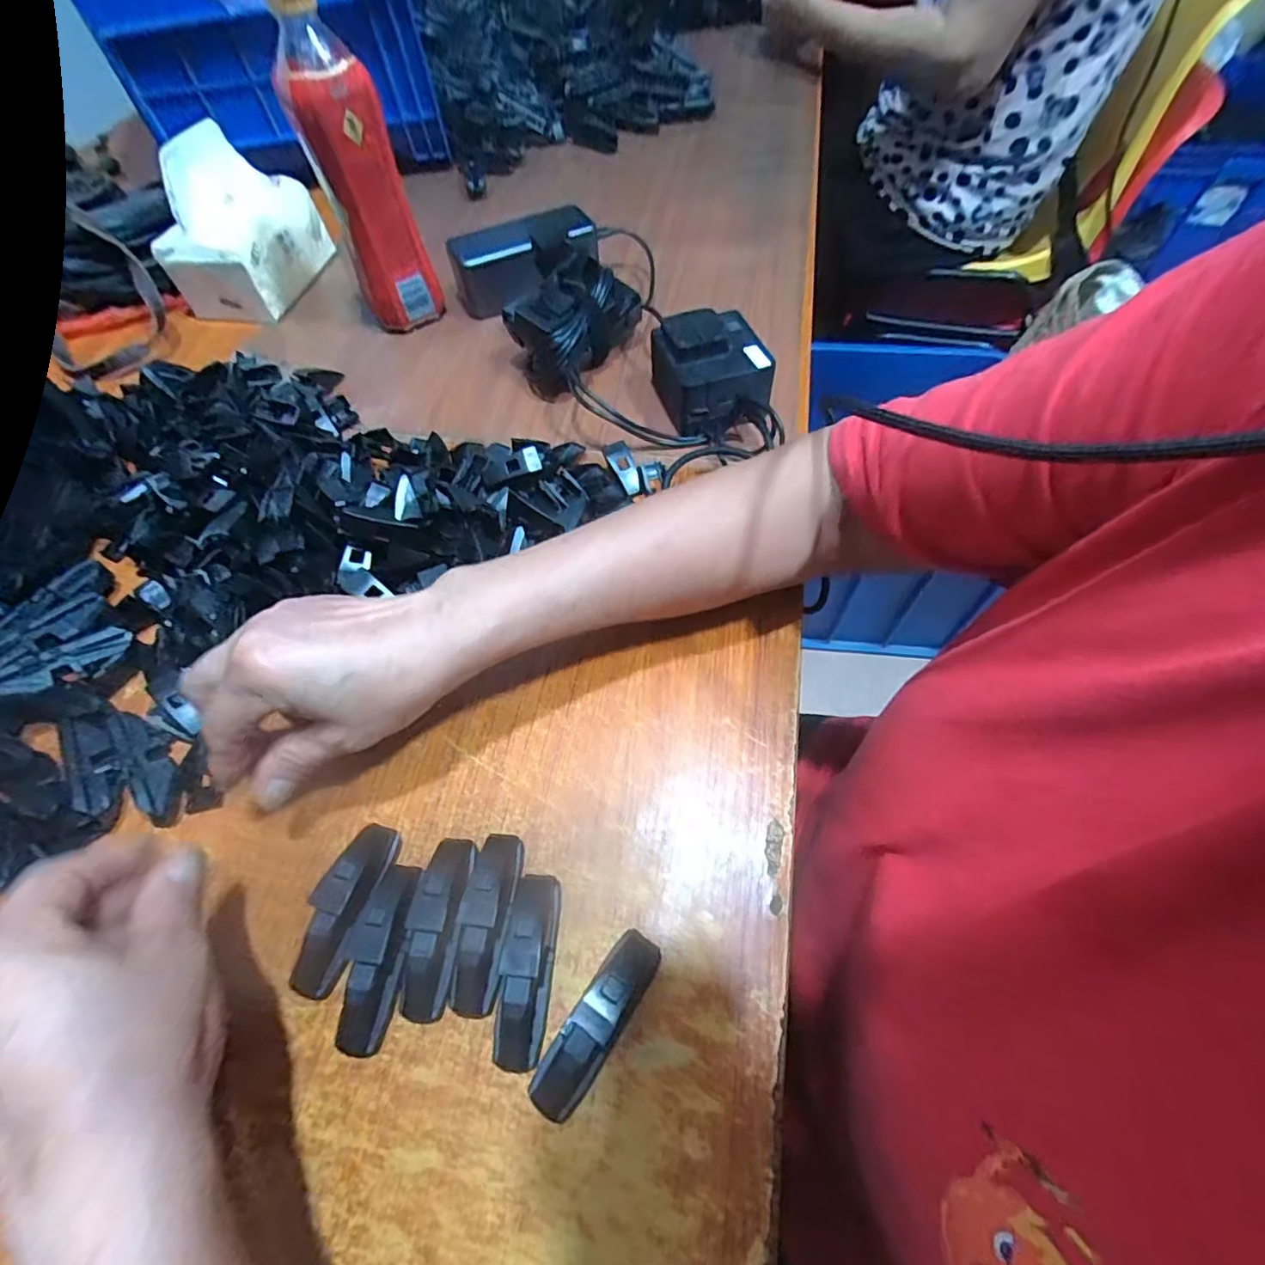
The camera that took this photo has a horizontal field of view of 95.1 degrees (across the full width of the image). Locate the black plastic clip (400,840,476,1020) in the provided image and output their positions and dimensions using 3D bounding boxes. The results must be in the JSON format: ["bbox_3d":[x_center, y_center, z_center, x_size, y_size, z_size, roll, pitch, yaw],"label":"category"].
[{"bbox_3d":[-0.088,0.134,0.266,0.022,0.024,0.074,5,60,7],"label":"black plastic clip"}]

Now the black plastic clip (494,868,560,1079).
[{"bbox_3d":[-0.046,0.147,0.256,0.019,0.022,0.075,3,60,6],"label":"black plastic clip"}]

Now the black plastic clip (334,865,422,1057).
[{"bbox_3d":[-0.115,0.145,0.262,0.019,0.024,0.075,5,60,7],"label":"black plastic clip"}]

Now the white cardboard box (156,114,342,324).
[{"bbox_3d":[-0.363,-0.378,0.535,0.088,0.103,0.131,9,61,9],"label":"white cardboard box"}]

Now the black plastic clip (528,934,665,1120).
[{"bbox_3d":[-0.015,0.163,0.244,0.020,0.023,0.074,30,66,19],"label":"black plastic clip"}]

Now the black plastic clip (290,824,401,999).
[{"bbox_3d":[-0.134,0.129,0.273,0.022,0.025,0.074,12,62,11],"label":"black plastic clip"}]

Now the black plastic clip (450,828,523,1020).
[{"bbox_3d":[-0.066,0.132,0.266,0.022,0.024,0.075,6,61,7],"label":"black plastic clip"}]

